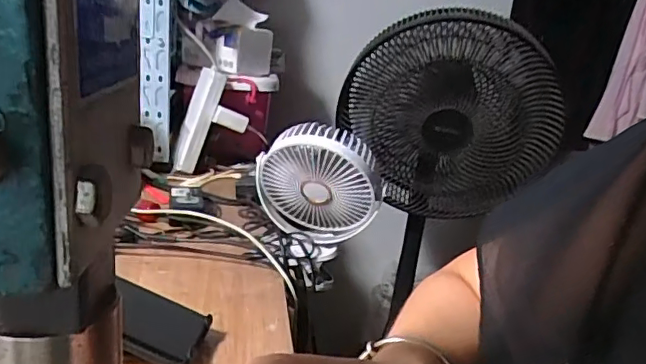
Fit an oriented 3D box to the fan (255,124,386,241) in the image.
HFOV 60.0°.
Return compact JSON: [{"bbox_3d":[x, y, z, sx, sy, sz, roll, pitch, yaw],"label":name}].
[{"bbox_3d":[-0.007,0.013,0.695,0.156,0.163,0.075,6,17,-2],"label":"fan"}]

